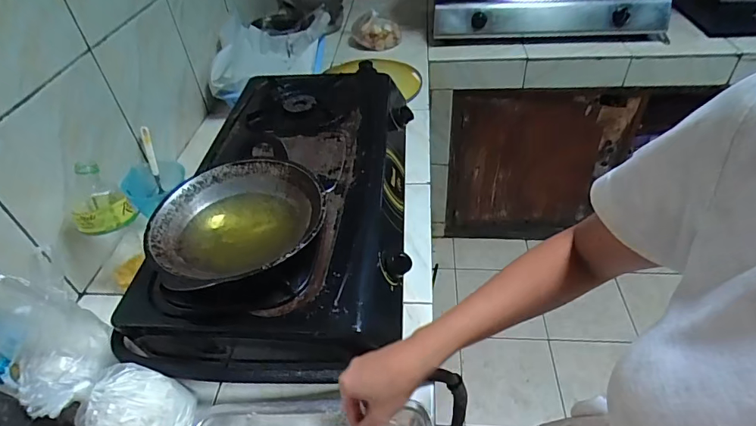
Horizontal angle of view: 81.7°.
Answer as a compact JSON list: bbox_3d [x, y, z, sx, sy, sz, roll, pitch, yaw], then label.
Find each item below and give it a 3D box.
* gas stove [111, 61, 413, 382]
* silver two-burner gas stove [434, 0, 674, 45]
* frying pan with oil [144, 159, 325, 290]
[{"bbox_3d":[-0.139,-0.064,0.776,0.365,0.149,0.690,0,43,5],"label":"gas stove"},{"bbox_3d":[0.531,-0.717,1.441,0.682,0.143,0.424,0,43,5],"label":"silver two-burner gas stove"},{"bbox_3d":[-0.193,0.013,0.609,0.229,0.048,0.217,-2,42,2],"label":"frying pan with oil"}]

